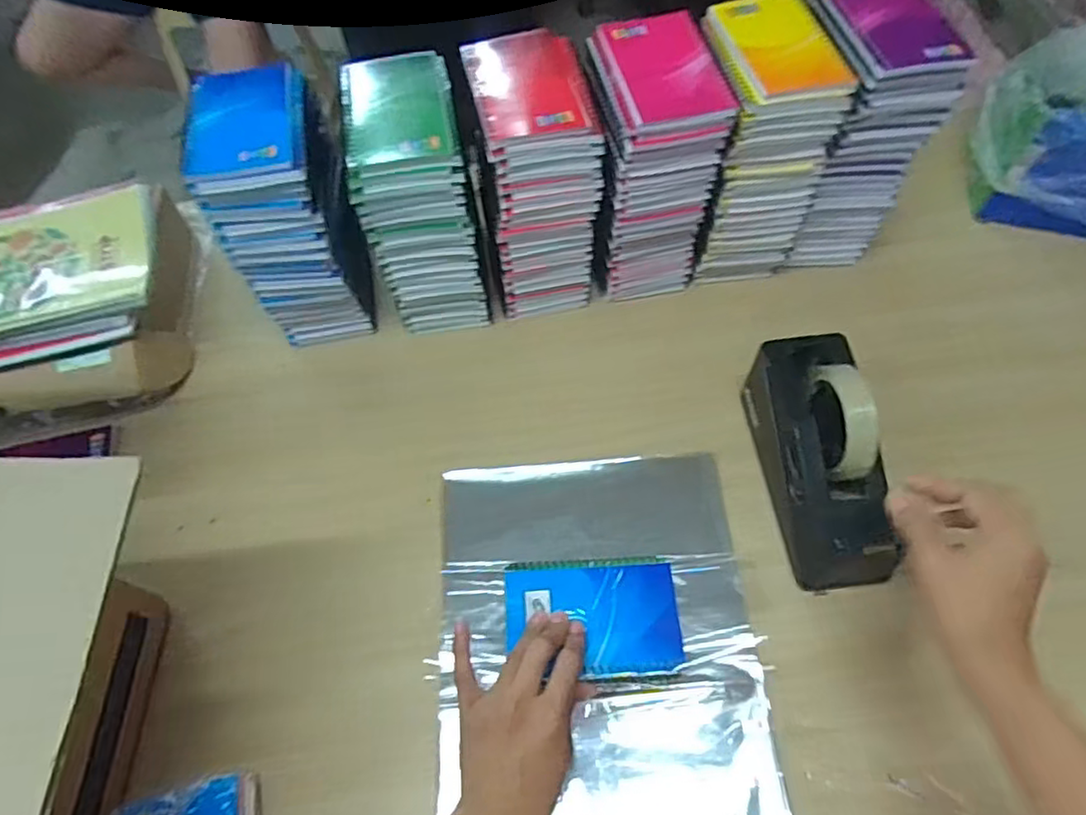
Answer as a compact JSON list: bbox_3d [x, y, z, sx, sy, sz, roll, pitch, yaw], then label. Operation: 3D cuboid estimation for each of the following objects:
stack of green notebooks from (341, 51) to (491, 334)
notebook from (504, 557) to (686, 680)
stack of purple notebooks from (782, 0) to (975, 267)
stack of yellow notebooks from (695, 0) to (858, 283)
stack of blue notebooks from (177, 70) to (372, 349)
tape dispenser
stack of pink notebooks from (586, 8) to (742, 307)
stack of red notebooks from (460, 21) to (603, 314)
[{"bbox_3d":[-0.117,-0.194,0.627,0.090,0.228,0.135,-10,60,-3],"label":"stack of green notebooks"},{"bbox_3d":[0.037,0.160,0.489,0.130,0.011,0.089,-4,60,0],"label":"notebook"},{"bbox_3d":[0.305,-0.272,0.643,0.102,0.253,0.119,-11,60,-3],"label":"stack of purple notebooks"},{"bbox_3d":[0.201,-0.246,0.626,0.104,0.230,0.130,-10,60,-3],"label":"stack of yellow notebooks"},{"bbox_3d":[-0.238,-0.176,0.609,0.098,0.230,0.135,-10,60,-3],"label":"stack of blue notebooks"},{"bbox_3d":[0.233,0.037,0.534,0.076,0.109,0.209,-2,60,2],"label":"tape dispenser"},{"bbox_3d":[0.100,-0.223,0.618,0.102,0.230,0.128,-9,60,-2],"label":"stack of pink notebooks"},{"bbox_3d":[-0.008,-0.218,0.636,0.100,0.237,0.139,-11,60,-3],"label":"stack of red notebooks"}]

